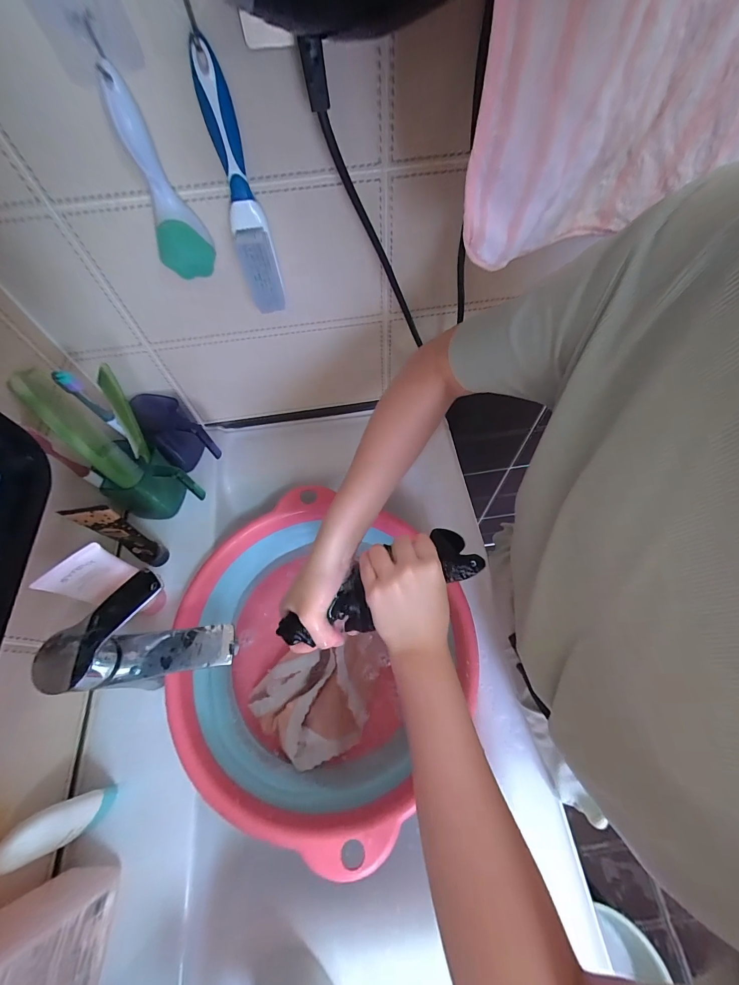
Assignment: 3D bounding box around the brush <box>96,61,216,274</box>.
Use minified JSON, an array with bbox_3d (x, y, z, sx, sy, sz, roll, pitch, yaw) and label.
[{"bbox_3d":[-0.178,-0.257,0.312,0.046,0.136,0.027,-21,63,-9],"label":"brush"}]

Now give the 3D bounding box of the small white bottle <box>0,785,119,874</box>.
[{"bbox_3d":[-0.274,0.300,0.330,0.038,0.107,0.031,-21,63,-9],"label":"small white bottle"}]

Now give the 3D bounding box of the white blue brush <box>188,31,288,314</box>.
[{"bbox_3d":[-0.113,-0.253,0.324,0.035,0.181,0.038,-21,63,-9],"label":"white blue brush"}]

